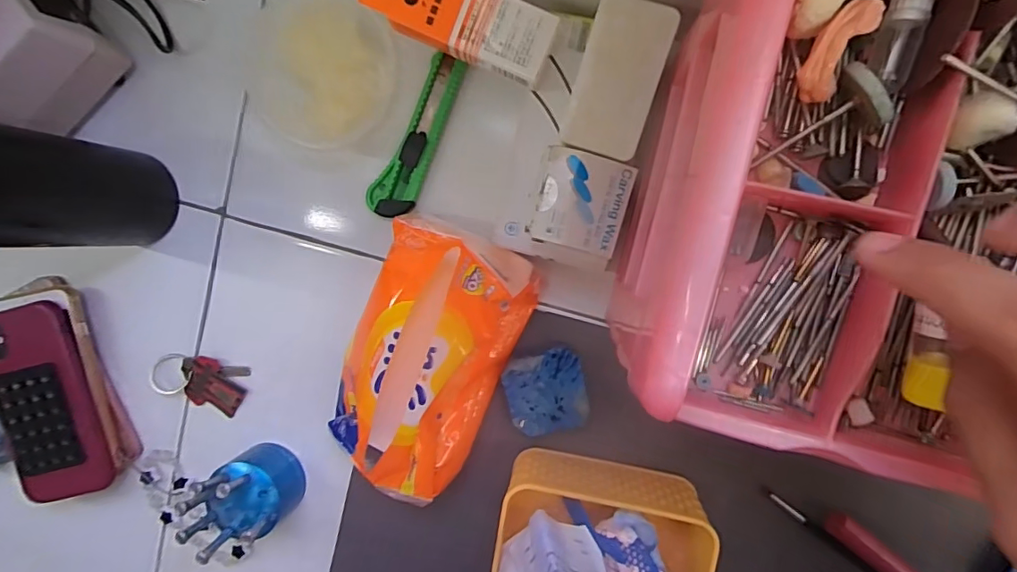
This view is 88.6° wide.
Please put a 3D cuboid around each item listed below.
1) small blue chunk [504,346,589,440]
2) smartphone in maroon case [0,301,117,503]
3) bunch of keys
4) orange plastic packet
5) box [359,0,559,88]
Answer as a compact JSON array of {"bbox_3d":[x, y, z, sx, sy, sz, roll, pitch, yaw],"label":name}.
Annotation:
[{"bbox_3d":[0.027,0.073,0.362,0.053,0.014,0.055,-16,93,9],"label":"small blue chunk"},{"bbox_3d":[-0.360,0.091,0.402,0.079,0.017,0.151,-13,92,5],"label":"smartphone in maroon case"},{"bbox_3d":[-0.244,0.075,0.407,0.072,0.010,0.042,10,97,7],"label":"bunch of keys"},{"bbox_3d":[-0.056,0.052,0.346,0.099,0.076,0.175,25,98,5],"label":"orange plastic packet"},{"bbox_3d":[-0.030,-0.162,0.320,0.114,0.031,0.046,25,98,5],"label":"box"}]

